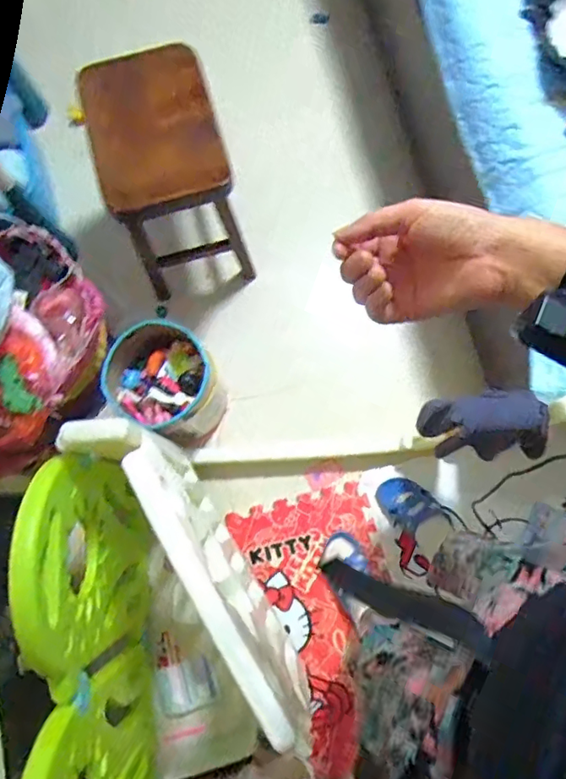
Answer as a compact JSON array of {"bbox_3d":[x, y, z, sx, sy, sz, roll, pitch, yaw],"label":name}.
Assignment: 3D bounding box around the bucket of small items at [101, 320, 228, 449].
[{"bbox_3d":[-0.252,-0.008,1.188,0.220,0.235,0.198,22,78,5],"label":"bucket of small items"}]

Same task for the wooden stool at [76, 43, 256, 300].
[{"bbox_3d":[-0.254,-0.476,1.221,0.283,0.393,0.312,-14,77,-3],"label":"wooden stool"}]

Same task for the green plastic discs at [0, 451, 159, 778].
[{"bbox_3d":[-0.329,0.487,0.952,0.073,0.573,0.671,-4,65,1],"label":"green plastic discs"}]

